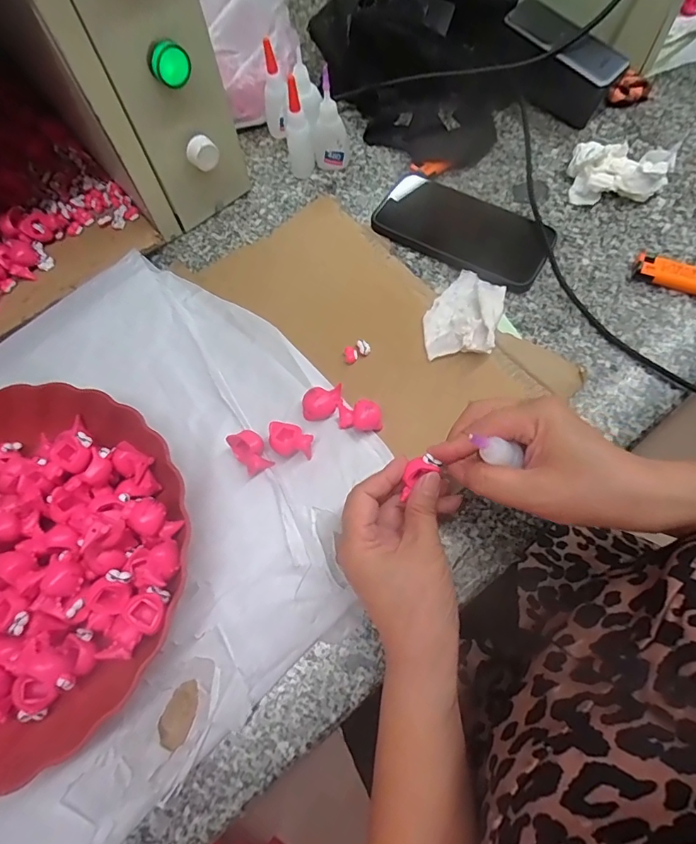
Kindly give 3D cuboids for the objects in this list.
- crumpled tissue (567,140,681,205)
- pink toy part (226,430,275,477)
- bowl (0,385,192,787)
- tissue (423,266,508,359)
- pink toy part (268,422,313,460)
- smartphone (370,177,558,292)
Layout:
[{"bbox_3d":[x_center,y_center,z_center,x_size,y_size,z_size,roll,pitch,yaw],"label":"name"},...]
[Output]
[{"bbox_3d":[0.268,-0.244,0.457,0.089,0.033,0.059,8,67,5],"label":"crumpled tissue"},{"bbox_3d":[-0.072,0.021,0.347,0.022,0.018,0.032,-36,71,-13],"label":"pink toy part"},{"bbox_3d":[-0.227,0.094,0.308,0.229,0.047,0.233,-1,67,1],"label":"bowl"},{"bbox_3d":[0.101,-0.096,0.401,0.058,0.018,0.096,17,68,8],"label":"tissue"},{"bbox_3d":[-0.042,0.015,0.350,0.032,0.017,0.025,6,67,4],"label":"pink toy part"},{"bbox_3d":[0.110,-0.185,0.443,0.159,0.016,0.078,30,79,10],"label":"smartphone"}]

